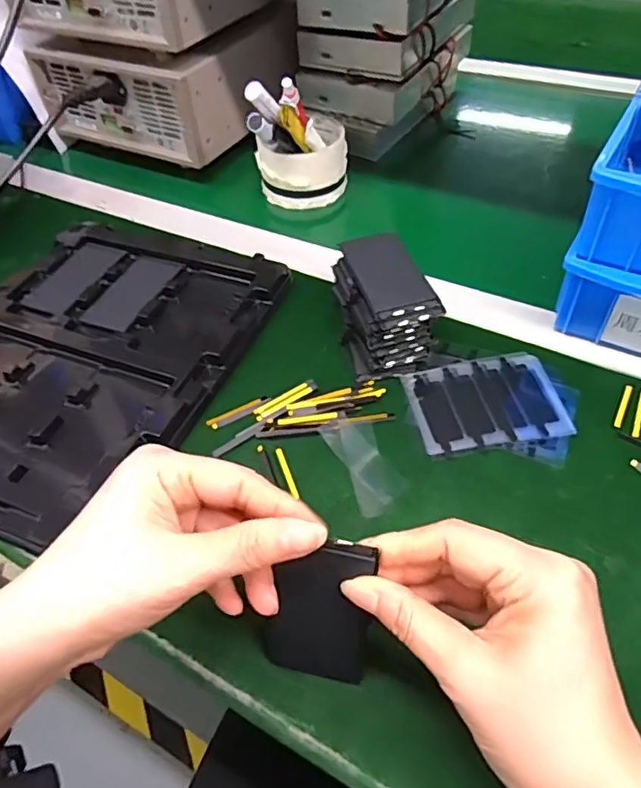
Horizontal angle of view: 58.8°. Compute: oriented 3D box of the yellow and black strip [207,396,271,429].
[{"bbox_3d":[-0.055,0.012,0.389,0.045,0.004,0.009,-26,53,-18],"label":"yellow and black strip"}]

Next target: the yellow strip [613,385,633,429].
[{"bbox_3d":[0.198,0.007,0.371,0.005,0.004,0.039,23,55,21],"label":"yellow strip"}]

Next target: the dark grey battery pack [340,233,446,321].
[{"bbox_3d":[0.047,-0.081,0.392,0.044,0.005,0.088,-16,50,-8],"label":"dark grey battery pack"}]

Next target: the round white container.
[{"bbox_3d":[-0.015,-0.227,0.558,0.082,0.064,0.090,-2,50,2],"label":"round white container"}]

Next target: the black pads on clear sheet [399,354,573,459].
[{"bbox_3d":[0.110,0.005,0.382,0.094,0.006,0.071,-8,50,-3],"label":"black pads on clear sheet"}]

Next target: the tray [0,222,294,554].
[{"bbox_3d":[-0.173,-0.032,0.420,0.212,0.018,0.268,17,53,17],"label":"tray"}]

